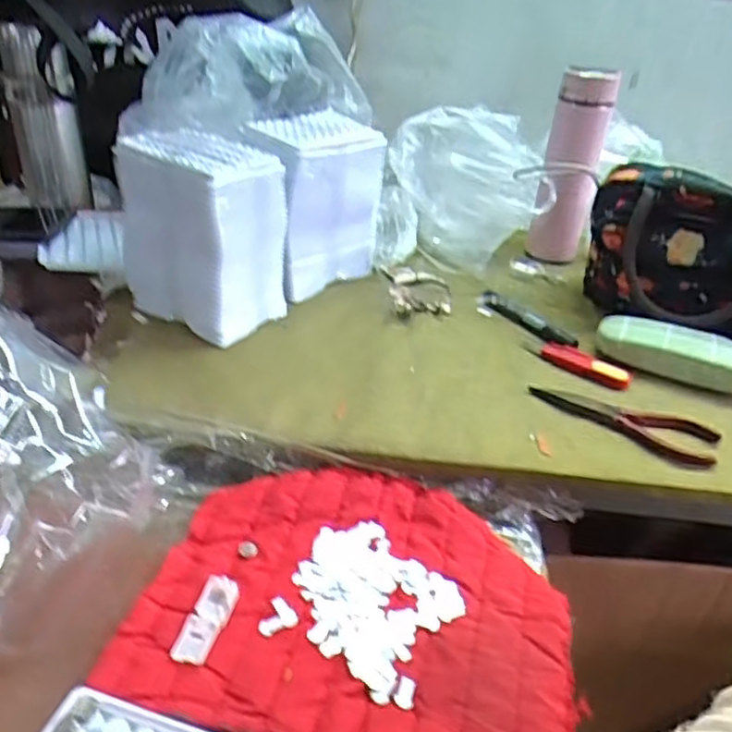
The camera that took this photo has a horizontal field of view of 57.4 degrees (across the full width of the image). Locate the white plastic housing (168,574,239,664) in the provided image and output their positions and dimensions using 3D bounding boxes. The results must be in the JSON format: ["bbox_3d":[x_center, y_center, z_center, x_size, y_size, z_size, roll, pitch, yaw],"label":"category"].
[{"bbox_3d":[-0.099,0.157,0.415,0.023,0.009,0.057,12,33,10],"label":"white plastic housing"}]

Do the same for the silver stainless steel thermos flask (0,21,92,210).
[{"bbox_3d":[-0.356,-0.267,0.741,0.065,0.182,0.049,18,35,19],"label":"silver stainless steel thermos flask"}]

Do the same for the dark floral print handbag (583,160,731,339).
[{"bbox_3d":[0.335,-0.098,0.662,0.248,0.148,0.088,26,38,29],"label":"dark floral print handbag"}]

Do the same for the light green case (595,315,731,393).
[{"bbox_3d":[0.300,-0.013,0.634,0.154,0.032,0.061,18,35,19],"label":"light green case"}]

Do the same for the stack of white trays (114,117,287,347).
[{"bbox_3d":[-0.158,-0.131,0.647,0.139,0.156,0.104,21,36,23],"label":"stack of white trays"}]

